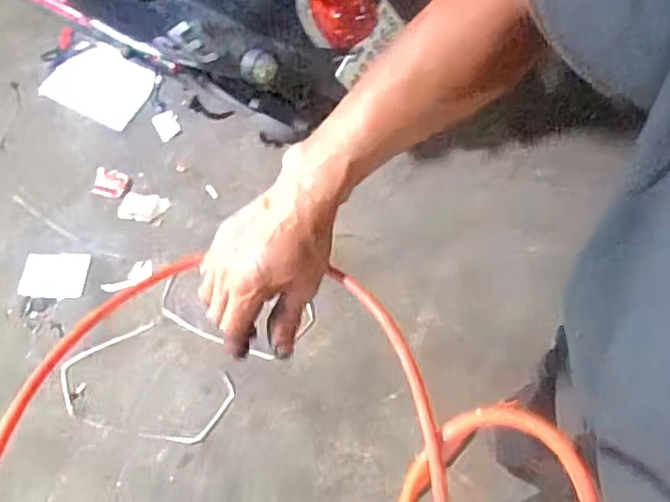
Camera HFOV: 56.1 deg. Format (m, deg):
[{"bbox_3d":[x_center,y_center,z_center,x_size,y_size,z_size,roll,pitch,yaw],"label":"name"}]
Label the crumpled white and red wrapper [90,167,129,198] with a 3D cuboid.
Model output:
[{"bbox_3d":[-0.598,-0.181,1.670,0.094,0.011,0.077,14,69,8],"label":"crumpled white and red wrapper"}]

